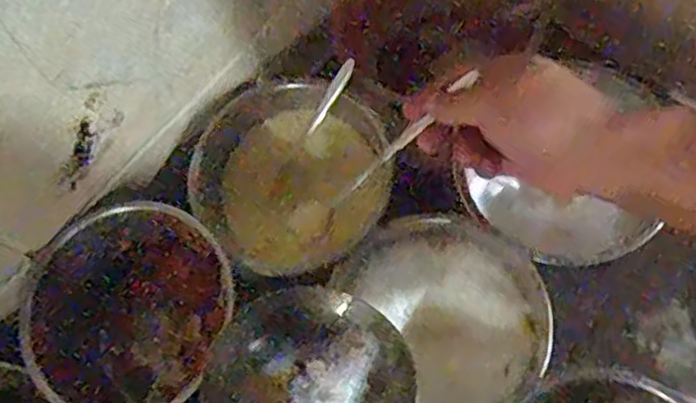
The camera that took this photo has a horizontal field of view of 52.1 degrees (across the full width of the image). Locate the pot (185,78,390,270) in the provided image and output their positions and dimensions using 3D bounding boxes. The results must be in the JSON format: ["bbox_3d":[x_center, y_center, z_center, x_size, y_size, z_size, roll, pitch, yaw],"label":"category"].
[{"bbox_3d":[-0.043,-0.018,0.561,0.141,0.052,0.152,0,68,0],"label":"pot"}]

